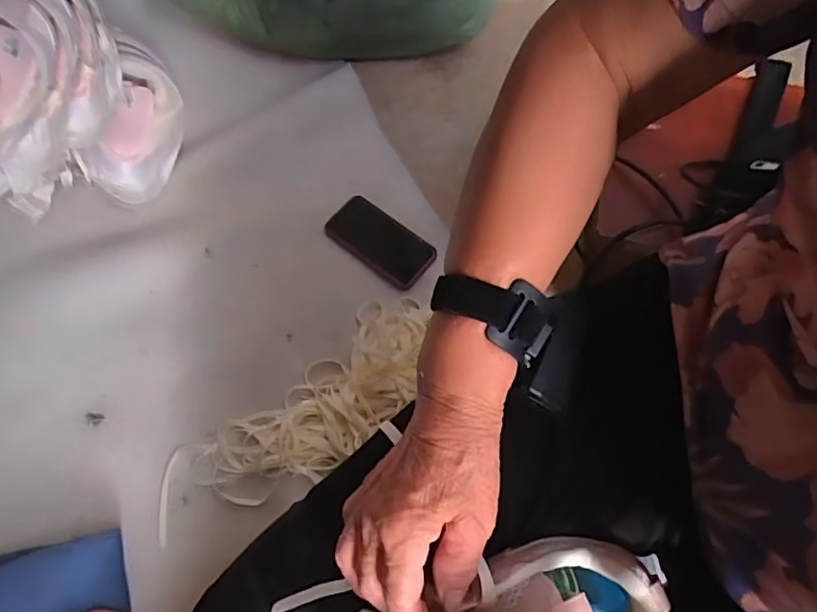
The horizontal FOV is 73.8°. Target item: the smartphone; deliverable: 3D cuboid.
[{"bbox_3d":[-0.041,-0.099,0.831,0.164,0.017,0.086,37,77,10],"label":"smartphone"}]

